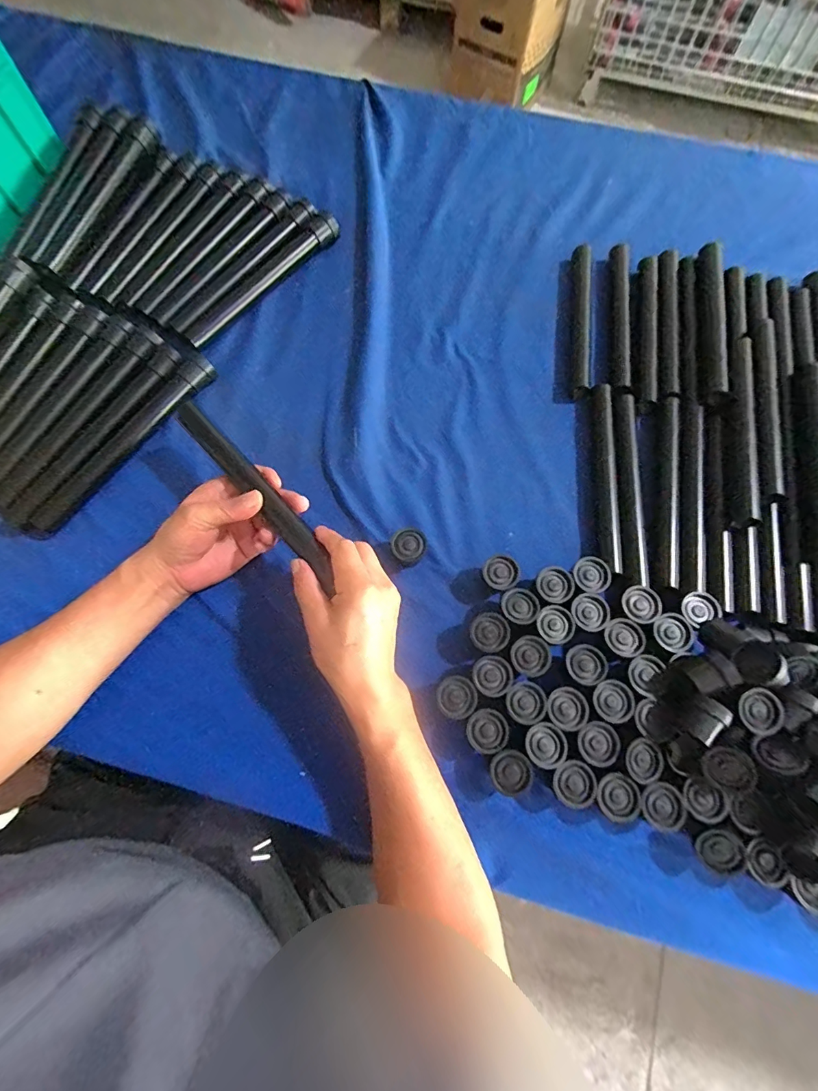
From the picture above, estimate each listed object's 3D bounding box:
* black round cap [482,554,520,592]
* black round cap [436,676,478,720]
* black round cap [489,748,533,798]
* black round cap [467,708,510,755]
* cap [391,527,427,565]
[{"bbox_3d":[0.091,0.030,0.434,0.034,0.028,0.034,0,73,0],"label":"black round cap"},{"bbox_3d":[0.043,0.139,0.396,0.035,0.027,0.035,0,73,0],"label":"black round cap"},{"bbox_3d":[0.087,0.196,0.377,0.034,0.027,0.034,0,73,0],"label":"black round cap"},{"bbox_3d":[0.069,0.165,0.387,0.036,0.024,0.034,0,73,0],"label":"black round cap"},{"bbox_3d":[0.000,0.002,0.438,0.036,0.036,0.031,-40,77,-11],"label":"cap"}]

